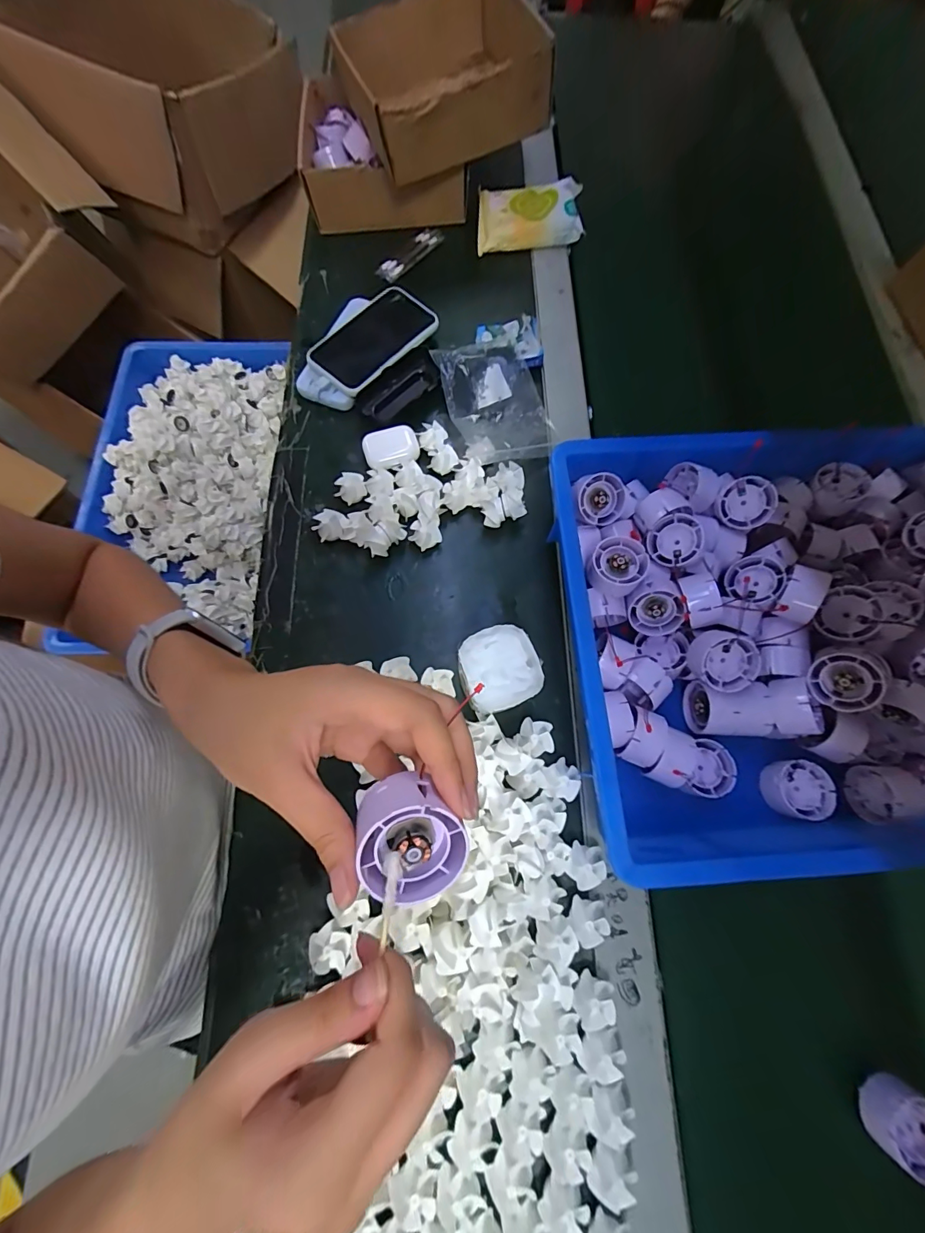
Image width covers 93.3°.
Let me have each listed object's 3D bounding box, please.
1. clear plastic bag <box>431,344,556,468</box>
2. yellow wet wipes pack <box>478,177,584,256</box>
[{"bbox_3d":[0.040,-0.240,0.494,0.111,0.039,0.148,-17,74,-7],"label":"clear plastic bag"},{"bbox_3d":[0.085,-0.530,0.573,0.138,0.023,0.081,-10,89,2],"label":"yellow wet wipes pack"}]

